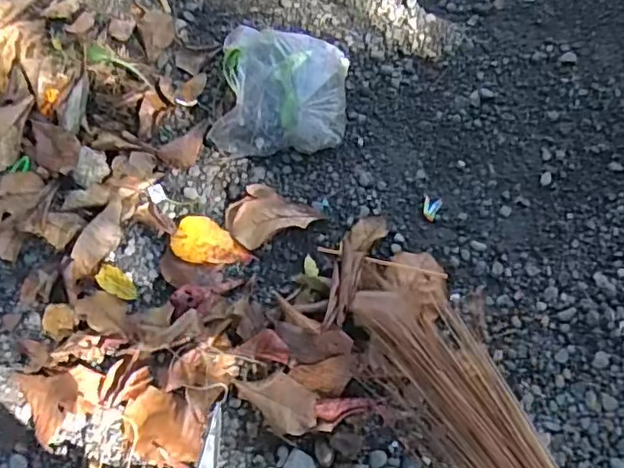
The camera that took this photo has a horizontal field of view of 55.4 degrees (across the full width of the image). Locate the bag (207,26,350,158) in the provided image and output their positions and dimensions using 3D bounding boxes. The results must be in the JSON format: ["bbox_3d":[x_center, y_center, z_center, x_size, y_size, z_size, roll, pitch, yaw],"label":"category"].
[{"bbox_3d":[-0.072,-0.315,1.331,0.298,0.145,0.290,10,66,7],"label":"bag"}]

